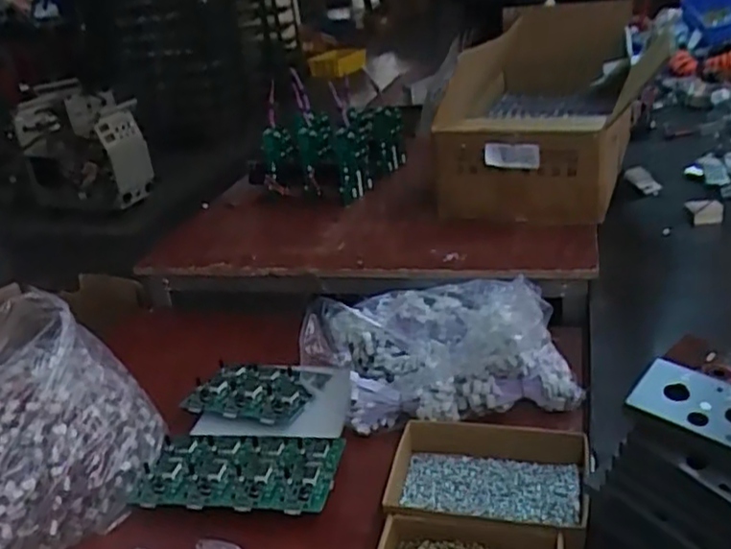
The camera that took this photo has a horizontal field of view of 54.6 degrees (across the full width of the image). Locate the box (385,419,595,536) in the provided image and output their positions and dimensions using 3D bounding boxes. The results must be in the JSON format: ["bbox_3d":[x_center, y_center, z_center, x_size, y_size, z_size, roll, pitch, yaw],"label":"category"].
[{"bbox_3d":[0.132,0.225,0.788,0.220,0.040,0.146,-1,26,14],"label":"box"}]

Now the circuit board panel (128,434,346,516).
[{"bbox_3d":[-0.149,0.237,0.853,0.225,0.028,0.123,-2,26,11],"label":"circuit board panel"}]

